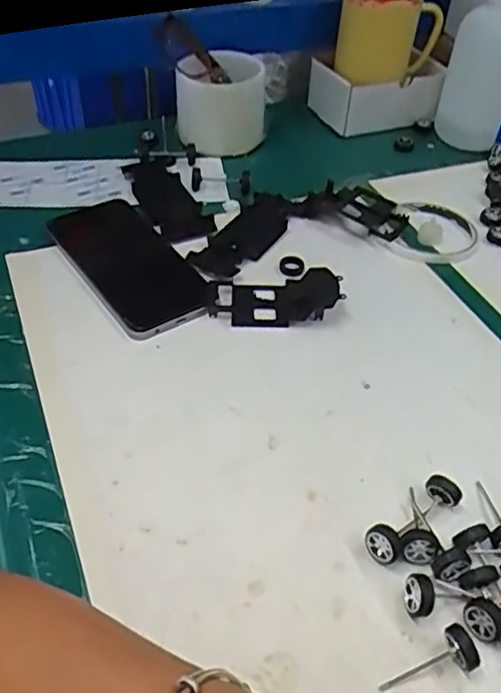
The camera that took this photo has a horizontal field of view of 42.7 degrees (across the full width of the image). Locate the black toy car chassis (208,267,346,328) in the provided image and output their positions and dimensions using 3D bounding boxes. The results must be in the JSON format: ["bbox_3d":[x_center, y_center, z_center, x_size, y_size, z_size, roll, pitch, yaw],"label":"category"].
[{"bbox_3d":[0.018,-0.038,0.476,0.094,0.019,0.047,-6,45,-9],"label":"black toy car chassis"}]

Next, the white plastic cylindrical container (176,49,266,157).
[{"bbox_3d":[-0.029,-0.247,0.646,0.087,0.078,0.107,0,45,-3],"label":"white plastic cylindrical container"}]

